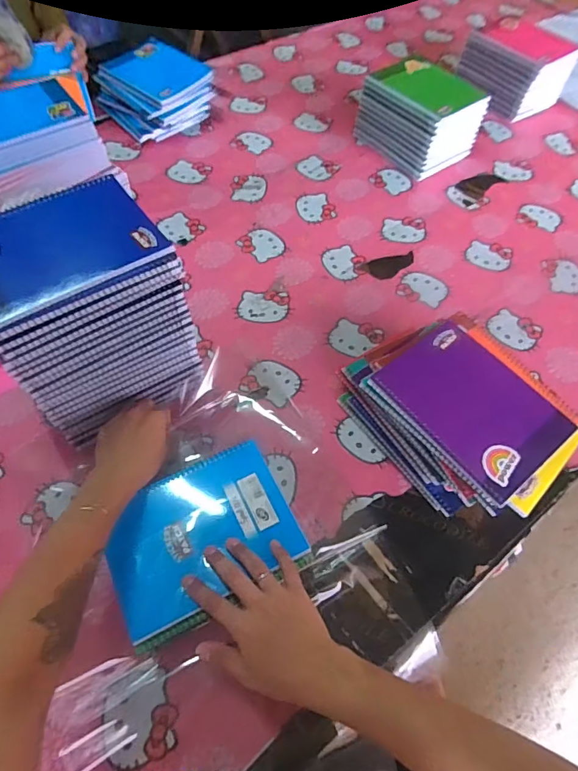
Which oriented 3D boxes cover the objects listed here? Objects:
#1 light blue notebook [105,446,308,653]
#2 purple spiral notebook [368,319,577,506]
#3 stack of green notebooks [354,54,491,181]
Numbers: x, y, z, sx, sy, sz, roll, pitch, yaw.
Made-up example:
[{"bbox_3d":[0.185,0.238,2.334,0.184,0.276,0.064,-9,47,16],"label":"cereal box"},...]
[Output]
[{"bbox_3d":[-0.096,0.164,0.517,0.197,0.012,0.154,-25,62,-16],"label":"light blue notebook"},{"bbox_3d":[0.215,0.020,0.547,0.146,0.018,0.195,-35,66,-21],"label":"purple spiral notebook"},{"bbox_3d":[0.264,-0.558,0.975,0.159,0.135,0.220,-35,65,-21],"label":"stack of green notebooks"}]

